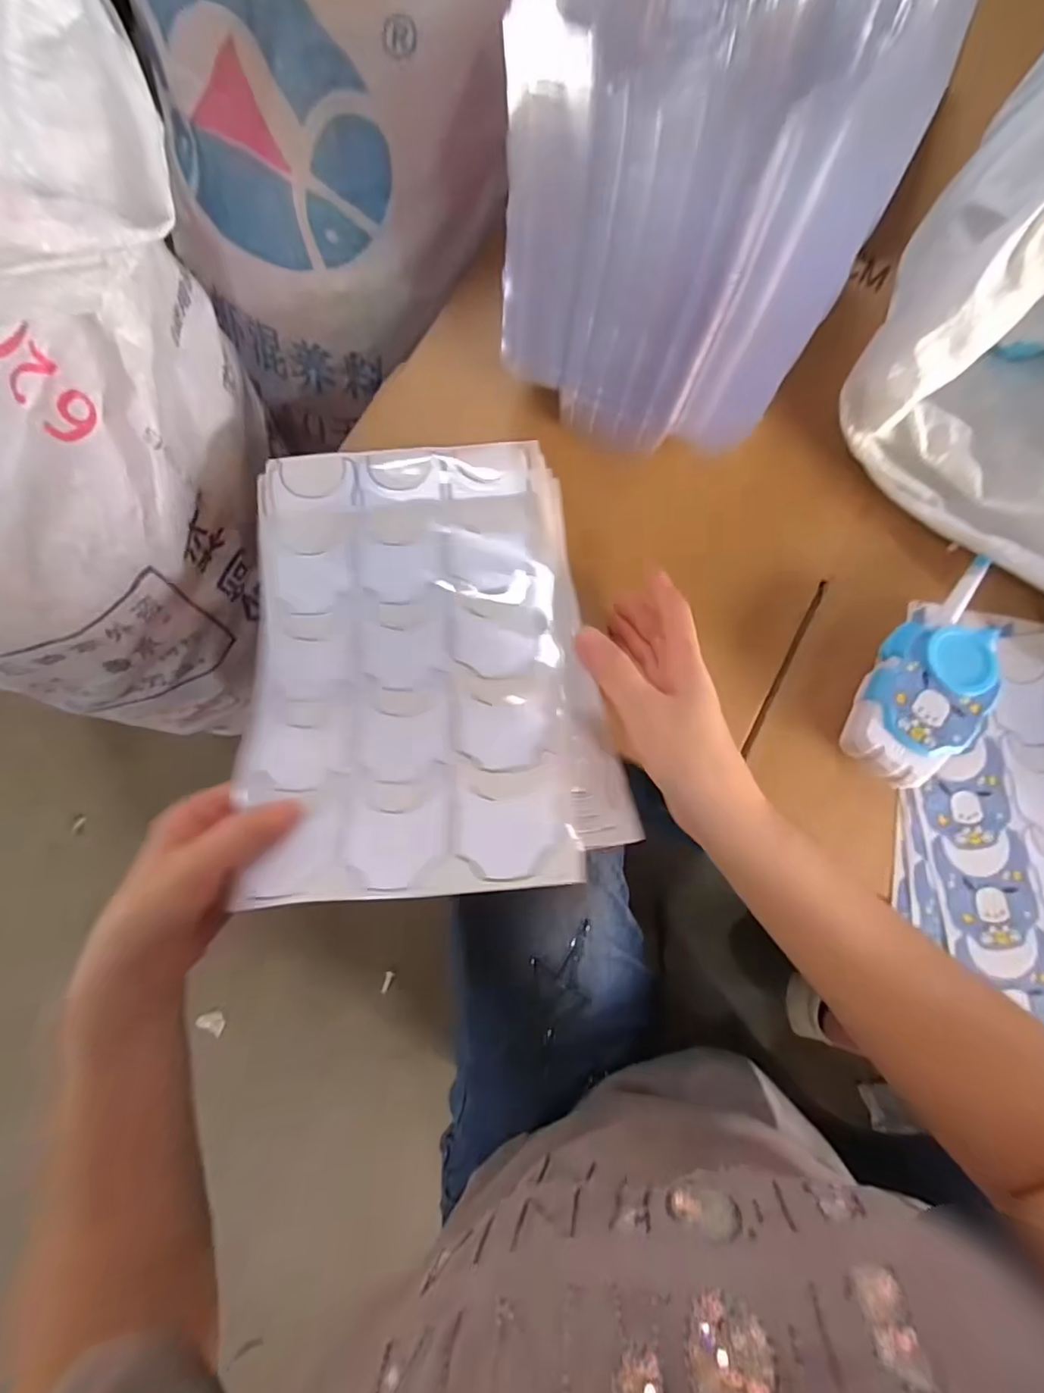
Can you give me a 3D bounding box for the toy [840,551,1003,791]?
[{"bbox_3d":[0.265,-0.019,0.354,0.067,0.036,0.170,32,82,6],"label":"toy"}]

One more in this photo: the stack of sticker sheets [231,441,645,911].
[{"bbox_3d":[-0.063,-0.033,0.341,0.211,0.030,0.293,-7,69,1],"label":"stack of sticker sheets"}]

